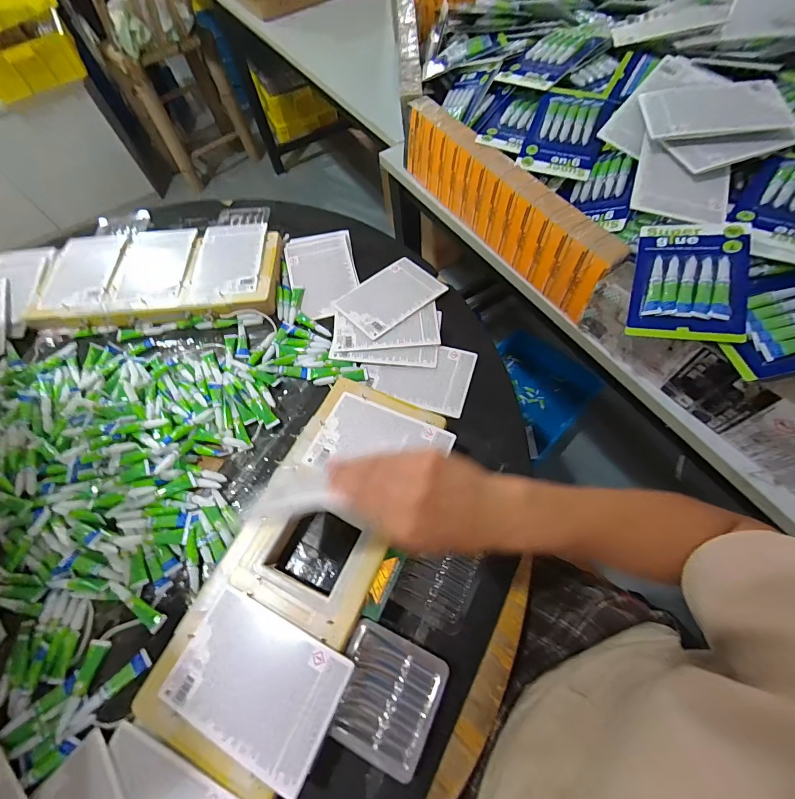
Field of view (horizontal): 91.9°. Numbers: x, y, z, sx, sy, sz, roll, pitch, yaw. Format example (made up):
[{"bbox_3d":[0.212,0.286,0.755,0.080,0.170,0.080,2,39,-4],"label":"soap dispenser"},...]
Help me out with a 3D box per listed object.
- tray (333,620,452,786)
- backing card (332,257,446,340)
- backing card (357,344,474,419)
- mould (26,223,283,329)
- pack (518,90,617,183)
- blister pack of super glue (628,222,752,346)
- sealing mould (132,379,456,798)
[{"bbox_3d":[-0.013,0.302,0.396,0.104,0.025,0.105,24,66,13],"label":"tray"},{"bbox_3d":[-0.011,-0.179,0.662,0.167,0.006,0.116,-37,63,-17],"label":"backing card"},{"bbox_3d":[0.033,-0.041,0.590,0.156,0.007,0.115,15,63,13],"label":"backing card"},{"bbox_3d":[-0.430,-0.237,0.694,0.431,0.033,0.219,-3,63,0],"label":"mould"},{"bbox_3d":[0.275,-0.433,0.627,0.119,0.015,0.156,18,84,18],"label":"pack"},{"bbox_3d":[0.356,-0.150,0.470,0.114,0.024,0.171,9,70,28],"label":"blister pack of super glue"},{"bbox_3d":[-0.094,0.179,0.456,0.182,0.044,0.426,23,66,13],"label":"sealing mould"}]

